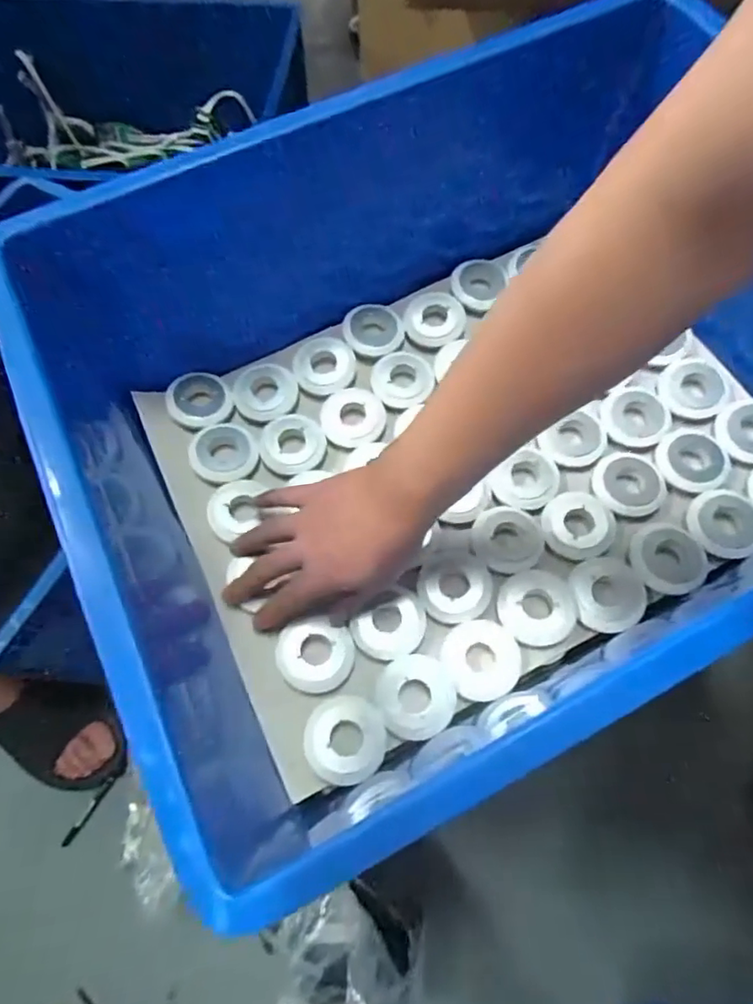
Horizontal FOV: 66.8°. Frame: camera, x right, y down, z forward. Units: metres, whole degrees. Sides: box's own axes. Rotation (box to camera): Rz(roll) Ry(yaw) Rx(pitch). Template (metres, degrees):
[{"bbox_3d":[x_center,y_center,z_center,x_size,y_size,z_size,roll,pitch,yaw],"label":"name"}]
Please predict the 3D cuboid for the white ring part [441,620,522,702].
[{"bbox_3d":[0.077,0.116,0.422,0.056,0.008,0.056,-1,69,2],"label":"white ring part"}]

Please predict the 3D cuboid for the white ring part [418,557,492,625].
[{"bbox_3d":[0.062,0.068,0.451,0.055,0.012,0.053,-1,69,2],"label":"white ring part"}]

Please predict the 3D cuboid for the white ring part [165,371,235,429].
[{"bbox_3d":[-0.157,-0.091,0.504,0.053,0.012,0.054,-1,69,2],"label":"white ring part"}]

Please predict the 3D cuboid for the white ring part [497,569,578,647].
[{"bbox_3d":[0.122,0.080,0.435,0.057,0.008,0.057,-1,69,2],"label":"white ring part"}]

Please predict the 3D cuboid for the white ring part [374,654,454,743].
[{"bbox_3d":[0.028,0.141,0.416,0.054,0.007,0.057,-26,70,-8],"label":"white ring part"}]

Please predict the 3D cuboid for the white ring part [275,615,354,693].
[{"bbox_3d":[-0.045,0.113,0.424,0.055,0.013,0.051,-1,69,2],"label":"white ring part"}]

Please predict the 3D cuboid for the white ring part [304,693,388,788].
[{"bbox_3d":[-0.022,0.167,0.401,0.054,0.015,0.055,-6,68,0],"label":"white ring part"}]

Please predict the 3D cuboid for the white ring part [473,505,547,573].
[{"bbox_3d":[0.107,0.030,0.464,0.055,0.009,0.056,-1,69,2],"label":"white ring part"}]

